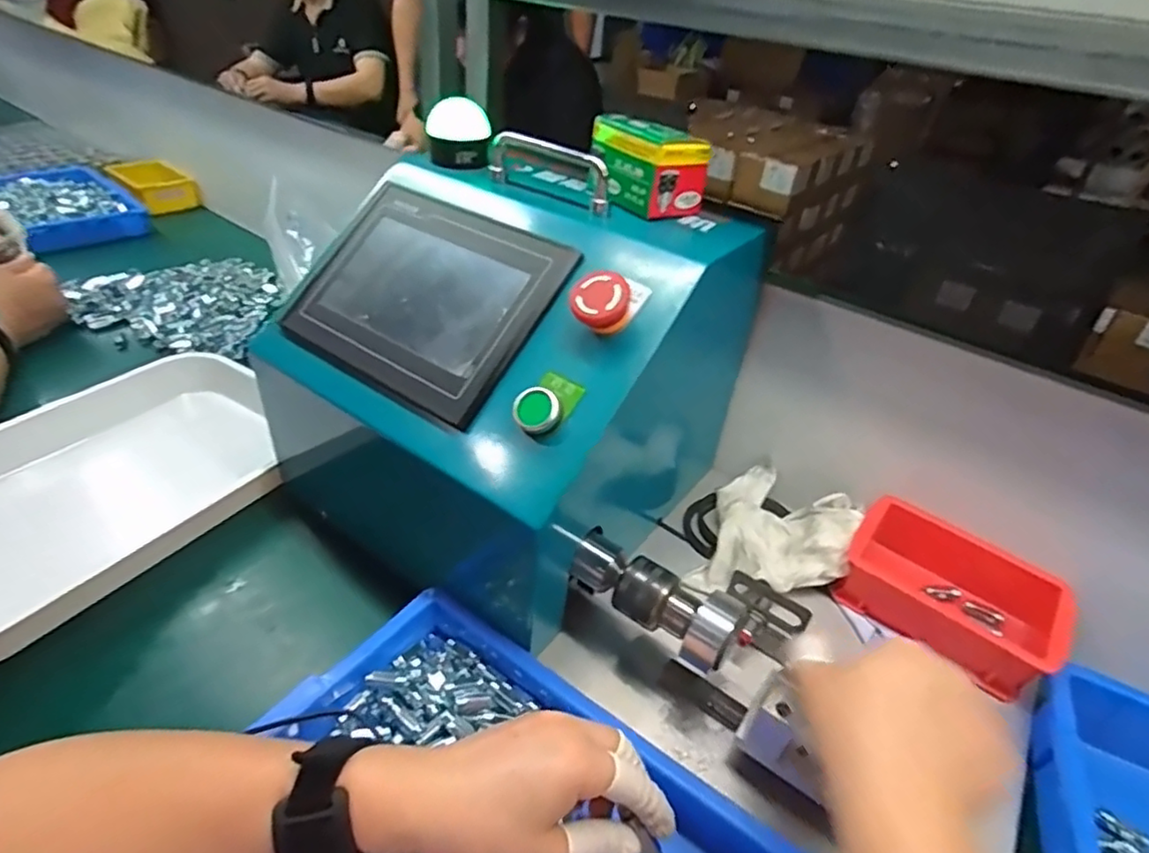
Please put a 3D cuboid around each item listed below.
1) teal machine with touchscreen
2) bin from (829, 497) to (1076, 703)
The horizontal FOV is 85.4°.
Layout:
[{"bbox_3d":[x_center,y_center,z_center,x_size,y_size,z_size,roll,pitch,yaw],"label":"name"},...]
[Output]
[{"bbox_3d":[-0.071,-0.051,0.533,0.321,0.269,0.320,27,40,25],"label":"teal machine with touchscreen"},{"bbox_3d":[0.294,0.130,0.494,0.150,0.053,0.095,29,43,26],"label":"bin"}]

